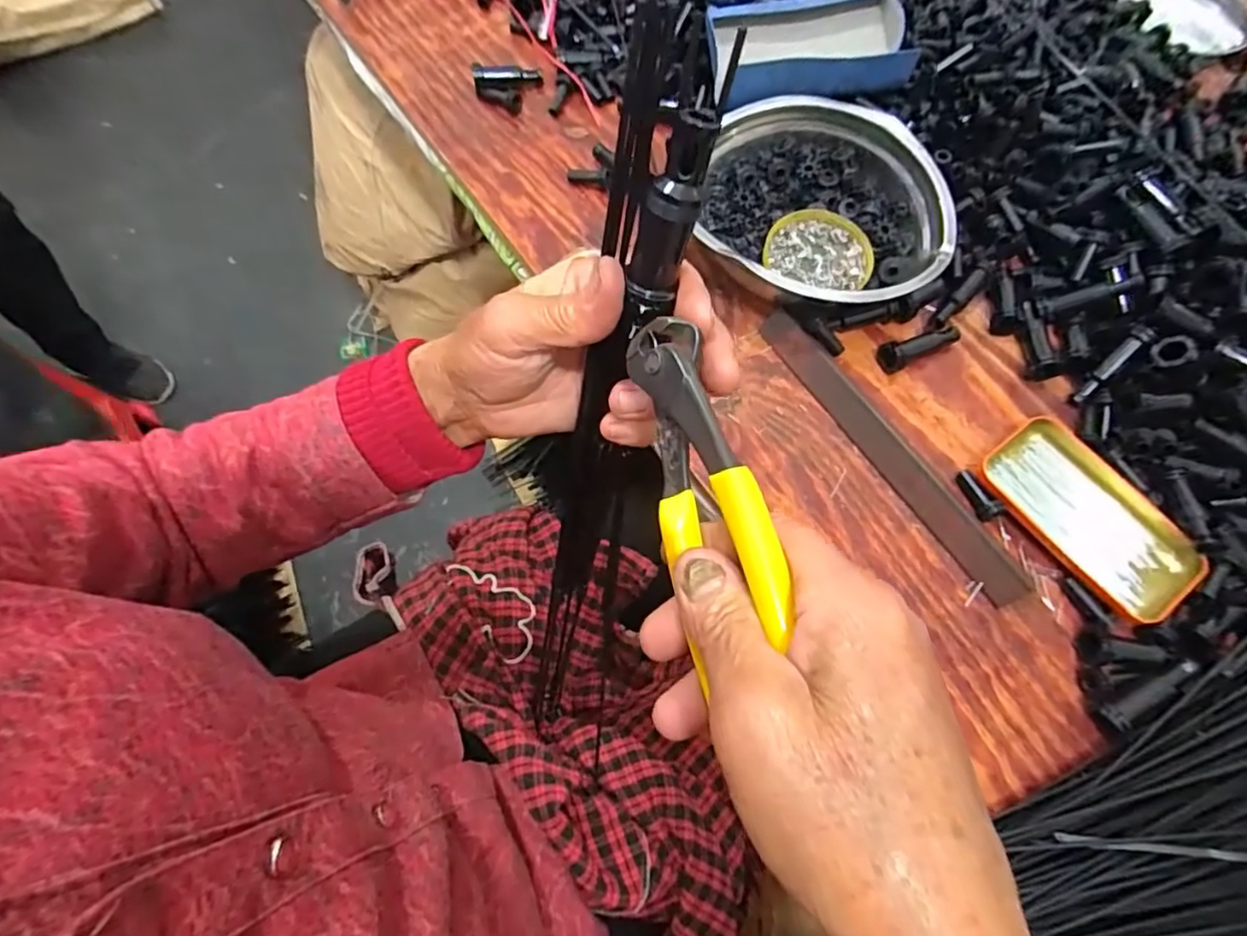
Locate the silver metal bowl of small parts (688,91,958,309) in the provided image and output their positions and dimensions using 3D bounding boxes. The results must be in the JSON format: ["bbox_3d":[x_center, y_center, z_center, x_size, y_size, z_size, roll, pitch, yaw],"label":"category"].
[{"bbox_3d":[0.154,-0.202,0.497,0.182,0.066,0.190,0,68,-1],"label":"silver metal bowl of small parts"}]

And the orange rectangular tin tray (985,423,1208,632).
[{"bbox_3d":[0.323,0.032,0.430,0.077,0.022,0.141,-35,73,-13],"label":"orange rectangular tin tray"}]

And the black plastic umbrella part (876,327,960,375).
[{"bbox_3d":[0.234,-0.095,0.481,0.071,0.026,0.019,-21,70,-9],"label":"black plastic umbrella part"}]

